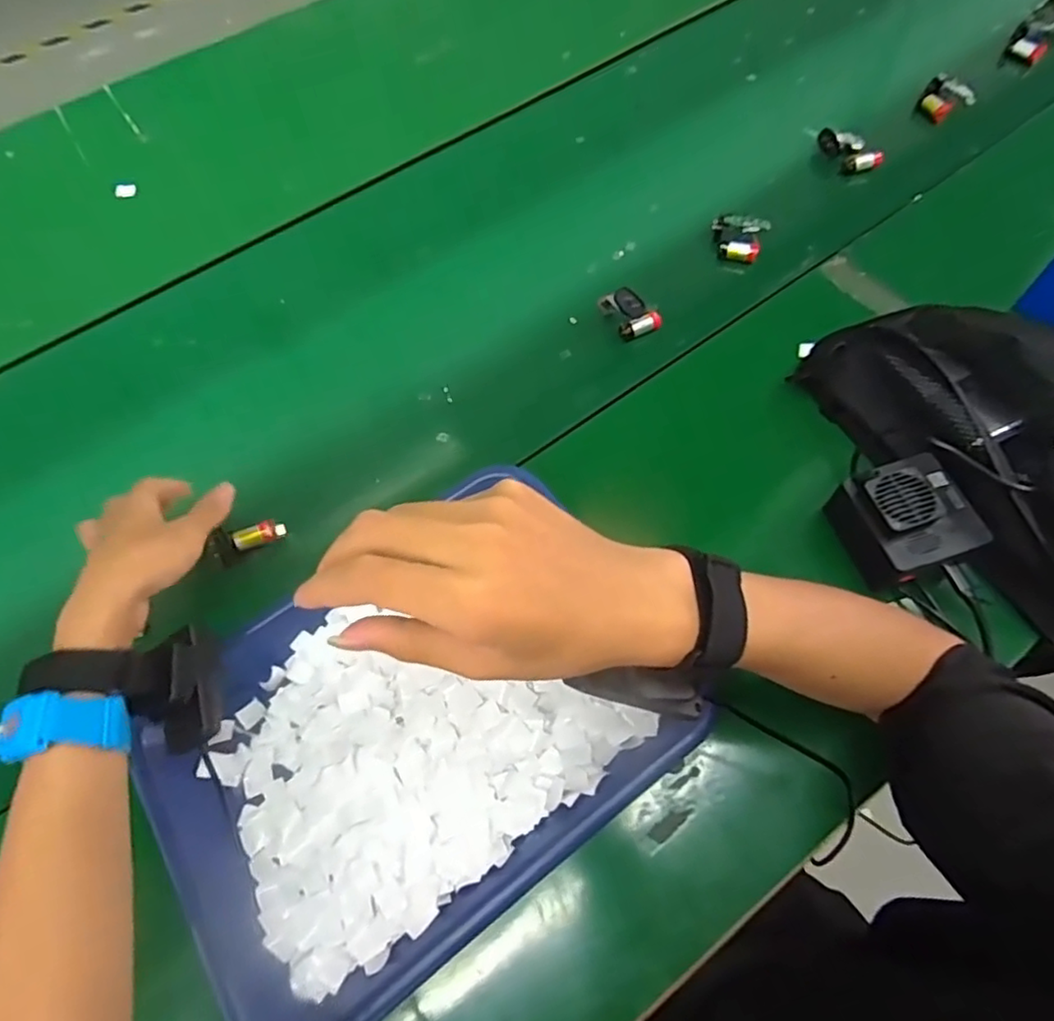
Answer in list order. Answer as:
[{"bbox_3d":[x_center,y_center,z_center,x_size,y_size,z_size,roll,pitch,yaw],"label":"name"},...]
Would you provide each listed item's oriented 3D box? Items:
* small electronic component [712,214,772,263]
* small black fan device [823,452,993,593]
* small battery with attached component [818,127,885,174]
[{"bbox_3d":[0.211,-0.270,0.629,0.052,0.024,0.044,10,65,8],"label":"small electronic component"},{"bbox_3d":[0.273,0.005,0.454,0.076,0.049,0.082,-18,65,-6],"label":"small black fan device"},{"bbox_3d":[0.345,-0.386,0.675,0.033,0.018,0.068,-25,65,-9],"label":"small battery with attached component"}]

